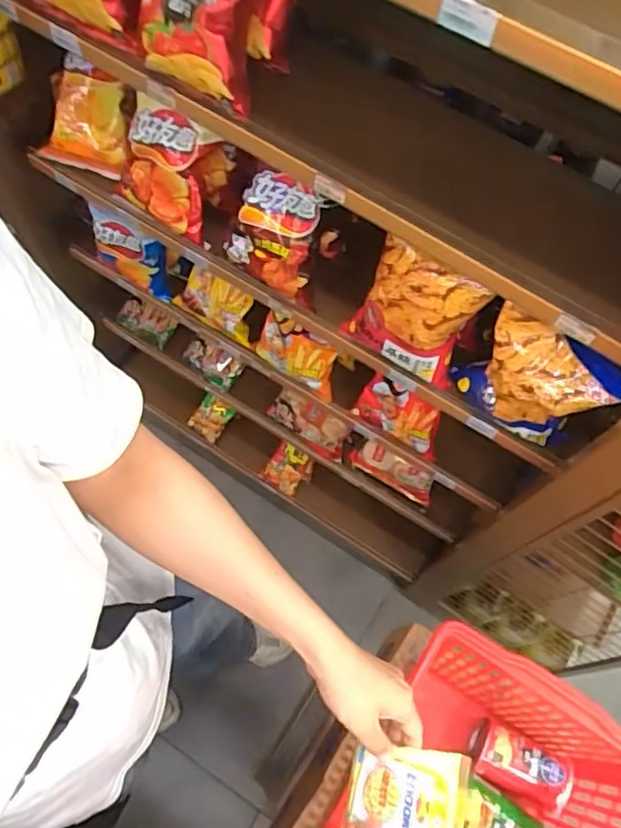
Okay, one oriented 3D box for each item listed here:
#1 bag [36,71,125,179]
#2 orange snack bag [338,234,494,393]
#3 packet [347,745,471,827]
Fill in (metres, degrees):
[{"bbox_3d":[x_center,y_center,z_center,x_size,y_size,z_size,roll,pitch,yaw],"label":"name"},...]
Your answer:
[{"bbox_3d":[-0.320,-0.428,0.918,0.139,0.128,0.045,25,30,11],"label":"bag"},{"bbox_3d":[0.129,-0.121,0.776,0.153,0.169,0.066,31,69,10],"label":"orange snack bag"},{"bbox_3d":[0.086,0.343,0.548,0.099,0.018,0.089,16,68,3],"label":"packet"}]

